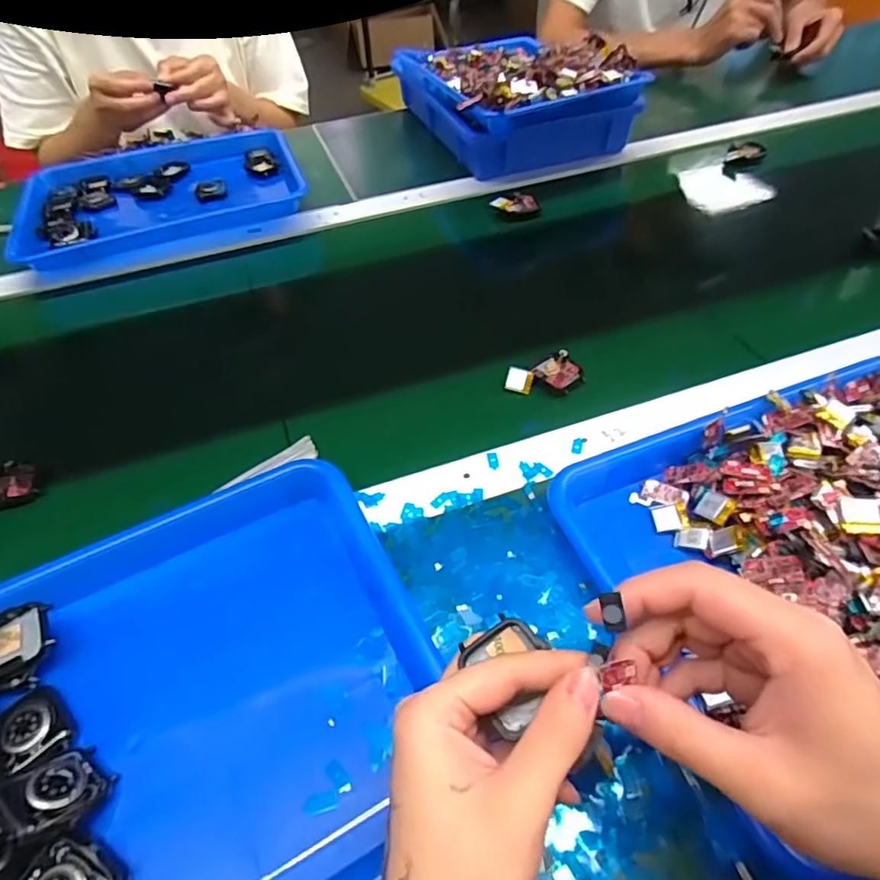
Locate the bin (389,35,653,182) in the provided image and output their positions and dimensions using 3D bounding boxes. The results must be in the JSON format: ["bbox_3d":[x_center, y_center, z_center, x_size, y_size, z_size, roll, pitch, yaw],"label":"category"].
[{"bbox_3d":[0.091,-0.491,0.797,0.234,0.114,0.317,-21,52,-14],"label":"bin"}]

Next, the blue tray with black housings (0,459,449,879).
[{"bbox_3d":[-0.168,0.161,0.298,0.332,0.043,0.249,-23,53,-16],"label":"blue tray with black housings"}]

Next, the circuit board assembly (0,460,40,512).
[{"bbox_3d":[-0.339,0.035,0.435,0.055,0.019,0.035,-3,50,1],"label":"circuit board assembly"}]

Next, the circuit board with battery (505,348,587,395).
[{"bbox_3d":[0.090,-0.054,0.489,0.062,0.014,0.044,-21,52,-14],"label":"circuit board with battery"}]

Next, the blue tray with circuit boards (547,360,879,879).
[{"bbox_3d":[0.262,0.067,0.347,0.327,0.061,0.249,-16,51,-10],"label":"blue tray with circuit boards"}]

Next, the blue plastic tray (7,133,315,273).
[{"bbox_3d":[-0.349,-0.317,0.720,0.333,0.033,0.236,-17,51,-11],"label":"blue plastic tray"}]

